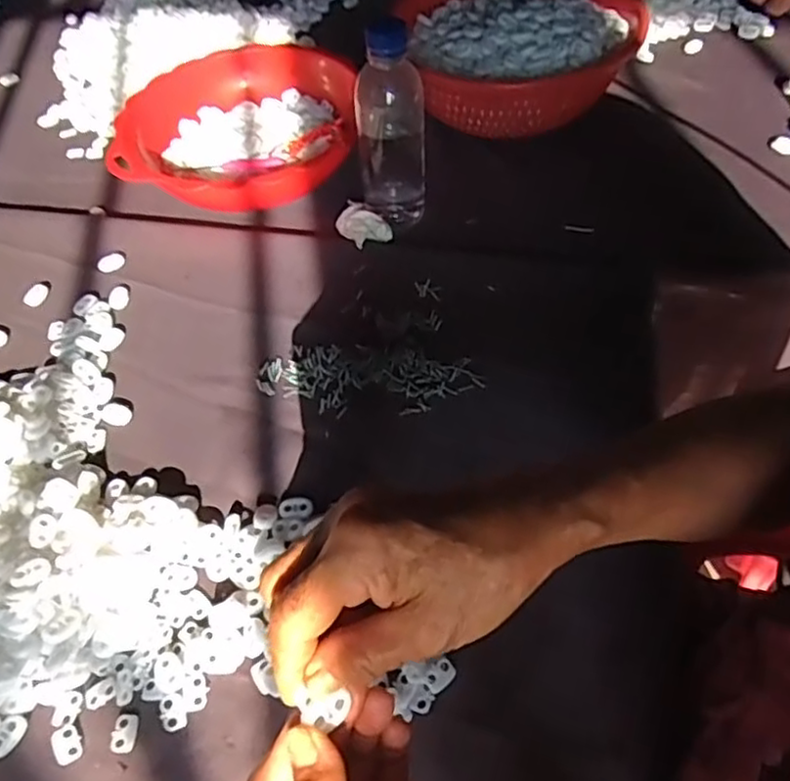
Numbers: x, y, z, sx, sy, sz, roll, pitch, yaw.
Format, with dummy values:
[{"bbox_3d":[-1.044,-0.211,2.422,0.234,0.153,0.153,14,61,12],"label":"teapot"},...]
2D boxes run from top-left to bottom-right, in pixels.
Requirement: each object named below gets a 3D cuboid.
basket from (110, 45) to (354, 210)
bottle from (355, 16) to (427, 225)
[{"bbox_3d":[-0.152,-0.253,0.672,0.210,0.067,0.232,0,52,4],"label":"basket"},{"bbox_3d":[-0.004,-0.230,0.579,0.059,0.165,0.057,-2,52,2],"label":"bottle"}]

